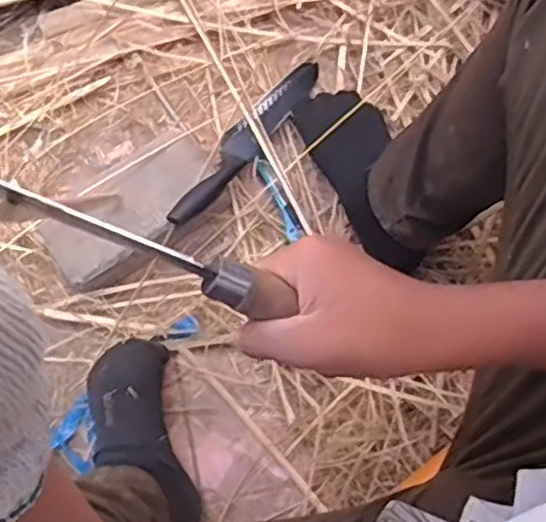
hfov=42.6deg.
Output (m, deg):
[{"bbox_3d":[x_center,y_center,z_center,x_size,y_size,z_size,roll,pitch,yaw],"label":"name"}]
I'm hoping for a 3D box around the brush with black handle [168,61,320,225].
[{"bbox_3d":[-0.033,-0.146,0.841,0.044,0.034,0.288,34,64,8],"label":"brush with black handle"}]

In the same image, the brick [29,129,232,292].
[{"bbox_3d":[-0.157,-0.053,0.822,0.213,0.067,0.105,-35,79,-8],"label":"brick"}]

